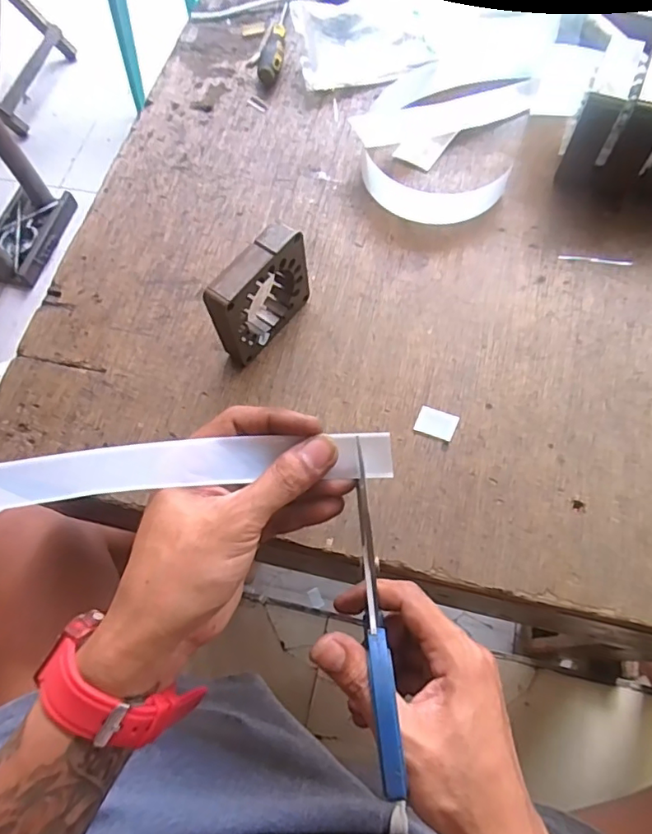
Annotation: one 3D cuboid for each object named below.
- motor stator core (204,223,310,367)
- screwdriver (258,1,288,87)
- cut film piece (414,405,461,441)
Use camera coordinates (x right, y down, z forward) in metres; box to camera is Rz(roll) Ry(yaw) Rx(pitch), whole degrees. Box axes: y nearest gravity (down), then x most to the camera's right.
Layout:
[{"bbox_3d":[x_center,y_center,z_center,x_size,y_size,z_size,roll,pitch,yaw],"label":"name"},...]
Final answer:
[{"bbox_3d":[-0.044,-0.079,0.356,0.020,0.075,0.077,33,72,15],"label":"motor stator core"},{"bbox_3d":[-0.047,-0.354,0.498,0.021,0.023,0.102,6,67,5],"label":"screwdriver"},{"bbox_3d":[0.074,0.004,0.354,0.026,0.004,0.019,17,69,9],"label":"cut film piece"}]

